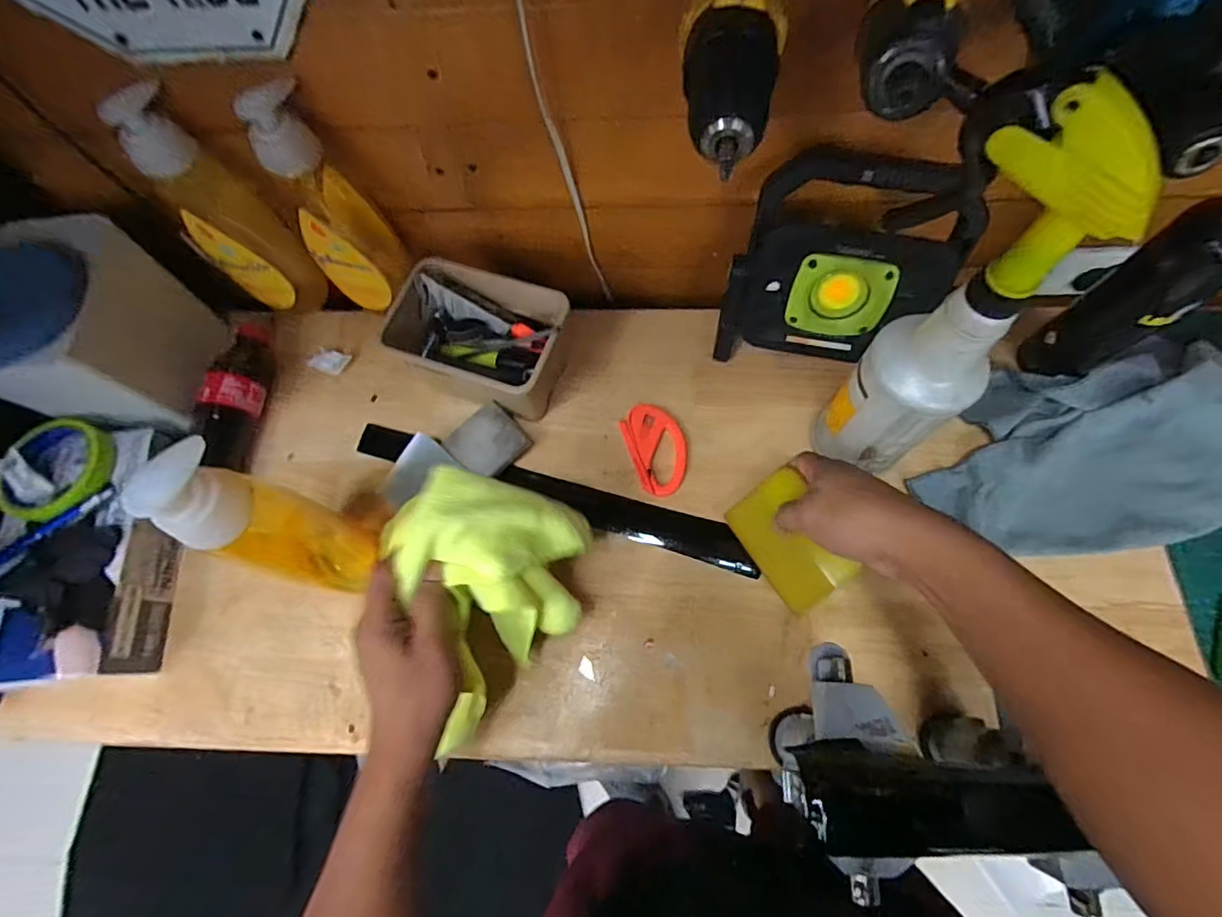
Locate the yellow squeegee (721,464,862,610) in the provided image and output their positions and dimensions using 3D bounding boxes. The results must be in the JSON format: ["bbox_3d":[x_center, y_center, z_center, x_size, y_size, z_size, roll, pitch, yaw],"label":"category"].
[{"bbox_3d":[0.144,0.065,0.430,0.068,0.008,0.098,-40,67,18],"label":"yellow squeegee"}]

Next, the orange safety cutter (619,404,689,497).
[{"bbox_3d":[0.048,-0.010,0.541,0.058,0.014,0.094,-17,70,-4],"label":"orange safety cutter"}]

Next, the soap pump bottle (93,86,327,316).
[{"bbox_3d":[-0.360,-0.220,0.506,0.063,0.215,0.075,41,76,16],"label":"soap pump bottle"}]

